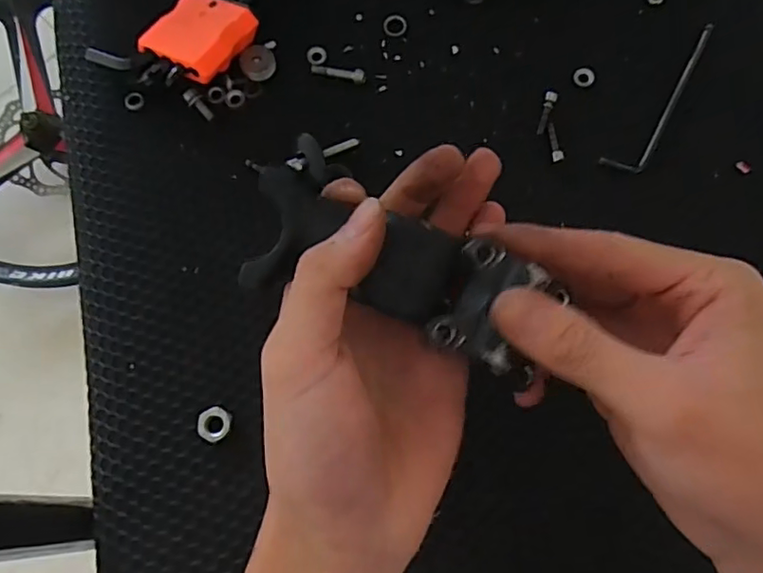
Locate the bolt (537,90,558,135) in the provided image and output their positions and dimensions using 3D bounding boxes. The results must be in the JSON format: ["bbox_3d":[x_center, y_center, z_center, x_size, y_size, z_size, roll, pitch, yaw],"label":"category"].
[{"bbox_3d":[0.096,-0.102,0.336,0.006,0.004,0.026,17,79,4],"label":"bolt"}]

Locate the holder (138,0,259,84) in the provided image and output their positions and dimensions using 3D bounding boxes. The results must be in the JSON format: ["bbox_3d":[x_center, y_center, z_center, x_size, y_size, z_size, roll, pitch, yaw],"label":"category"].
[{"bbox_3d":[-0.106,-0.147,0.334,0.048,0.023,0.053,35,81,7],"label":"holder"}]

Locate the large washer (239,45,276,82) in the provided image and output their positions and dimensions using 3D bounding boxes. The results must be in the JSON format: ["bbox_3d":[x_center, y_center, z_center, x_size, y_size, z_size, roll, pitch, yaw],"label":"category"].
[{"bbox_3d":[-0.075,-0.136,0.349,0.020,0.006,0.021,0,79,1],"label":"large washer"}]

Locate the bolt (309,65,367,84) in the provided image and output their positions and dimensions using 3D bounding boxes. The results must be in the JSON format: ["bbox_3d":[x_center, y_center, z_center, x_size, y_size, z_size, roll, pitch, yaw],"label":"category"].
[{"bbox_3d":[-0.026,-0.131,0.349,0.034,0.004,0.009,16,79,4],"label":"bolt"}]

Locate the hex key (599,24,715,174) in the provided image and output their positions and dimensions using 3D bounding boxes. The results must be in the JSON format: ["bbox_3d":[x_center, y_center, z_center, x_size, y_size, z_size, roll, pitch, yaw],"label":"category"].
[{"bbox_3d":[0.166,-0.111,0.335,0.021,0.006,0.112,34,81,7],"label":"hex key"}]

